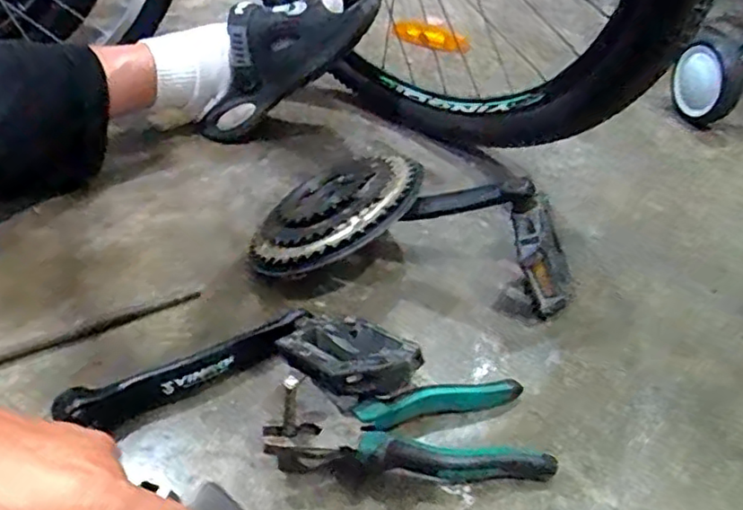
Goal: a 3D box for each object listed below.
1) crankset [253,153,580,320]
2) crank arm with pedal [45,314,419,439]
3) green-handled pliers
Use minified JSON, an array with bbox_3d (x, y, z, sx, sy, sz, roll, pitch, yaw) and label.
[{"bbox_3d":[0.037,-0.033,0.562,0.281,0.118,0.150,3,40,2],"label":"crankset"},{"bbox_3d":[-0.091,0.079,0.455,0.251,0.060,0.106,-4,40,-8],"label":"crank arm with pedal"},{"bbox_3d":[0.025,0.127,0.418,0.184,0.042,0.072,-7,40,-12],"label":"green-handled pliers"}]

